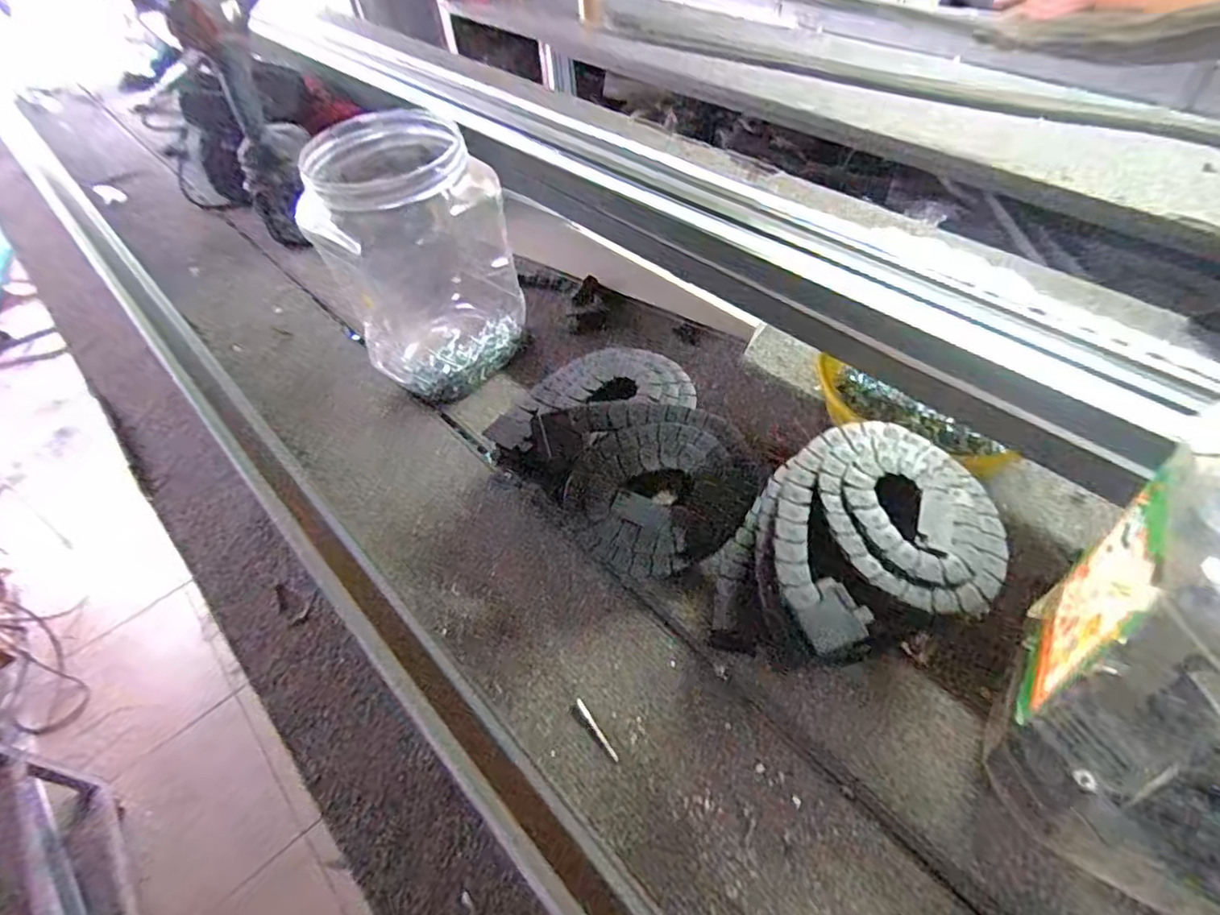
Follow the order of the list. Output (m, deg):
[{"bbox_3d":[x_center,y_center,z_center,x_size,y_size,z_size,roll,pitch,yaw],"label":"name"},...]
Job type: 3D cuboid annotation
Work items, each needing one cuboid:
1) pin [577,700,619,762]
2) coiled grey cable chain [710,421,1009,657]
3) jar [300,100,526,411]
[{"bbox_3d":[-0.009,0.185,0.420,0.005,0.004,0.048,-29,53,-19],"label":"pin"},{"bbox_3d":[0.166,0.072,0.430,0.179,0.110,0.152,-33,55,-21],"label":"coiled grey cable chain"},{"bbox_3d":[-0.190,-0.192,0.606,0.150,0.221,0.172,-36,56,-23],"label":"jar"}]

